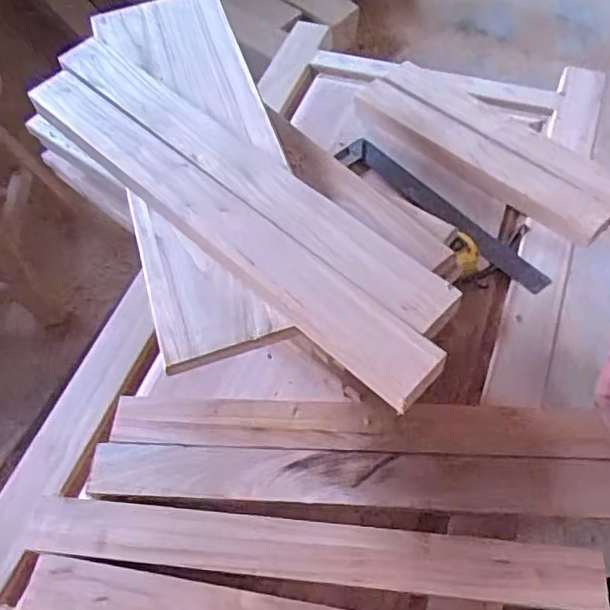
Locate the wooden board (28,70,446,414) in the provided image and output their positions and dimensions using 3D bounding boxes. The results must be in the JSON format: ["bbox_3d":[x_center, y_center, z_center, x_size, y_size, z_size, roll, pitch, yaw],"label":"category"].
[{"bbox_3d":[-0.087,-0.078,0.513,0.464,0.016,0.049,38,67,24],"label":"wooden board"}]

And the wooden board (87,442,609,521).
[{"bbox_3d":[0.045,0.151,0.541,0.466,0.012,0.053,1,58,4],"label":"wooden board"}]

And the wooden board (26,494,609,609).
[{"bbox_3d":[-0.001,0.201,0.511,0.469,0.013,0.048,4,58,6],"label":"wooden board"}]

